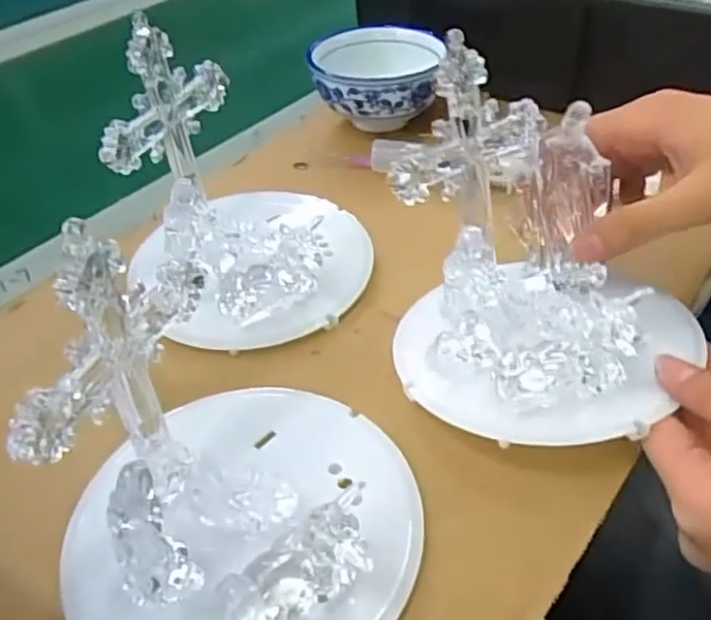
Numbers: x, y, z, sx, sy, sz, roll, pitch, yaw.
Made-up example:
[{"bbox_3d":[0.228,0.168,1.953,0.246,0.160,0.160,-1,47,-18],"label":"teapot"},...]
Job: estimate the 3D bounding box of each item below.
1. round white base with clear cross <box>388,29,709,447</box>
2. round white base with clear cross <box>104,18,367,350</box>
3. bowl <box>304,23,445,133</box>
[{"bbox_3d":[0.077,-0.026,0.276,0.117,0.109,0.127,-2,42,2],"label":"round white base with clear cross"},{"bbox_3d":[-0.059,-0.063,0.339,0.125,0.115,0.123,-6,42,-2],"label":"round white base with clear cross"},{"bbox_3d":[0.015,-0.162,0.495,0.097,0.051,0.102,5,43,10],"label":"bowl"}]

